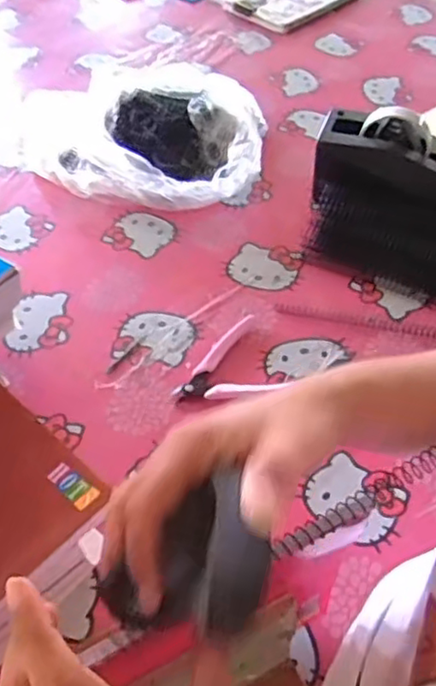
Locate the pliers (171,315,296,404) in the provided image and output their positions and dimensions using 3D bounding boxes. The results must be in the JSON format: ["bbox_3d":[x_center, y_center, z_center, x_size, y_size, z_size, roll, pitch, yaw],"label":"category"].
[{"bbox_3d":[0.006,0.026,0.629,0.112,0.011,0.092,-23,55,-16],"label":"pliers"}]

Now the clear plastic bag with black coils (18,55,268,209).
[{"bbox_3d":[-0.116,-0.292,0.863,0.380,0.060,0.256,15,54,13],"label":"clear plastic bag with black coils"}]

